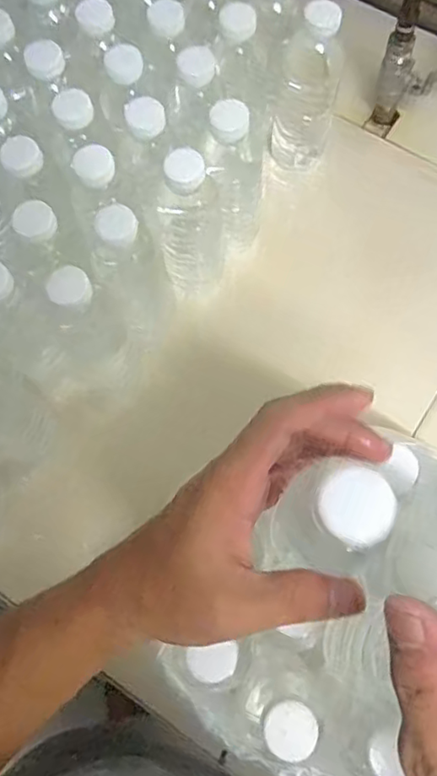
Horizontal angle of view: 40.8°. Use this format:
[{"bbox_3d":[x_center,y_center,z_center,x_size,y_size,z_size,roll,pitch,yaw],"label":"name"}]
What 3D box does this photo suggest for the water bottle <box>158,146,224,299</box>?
[{"bbox_3d":[-0.023,-0.148,0.520,0.059,0.167,0.068,-6,72,-1],"label":"water bottle"}]

